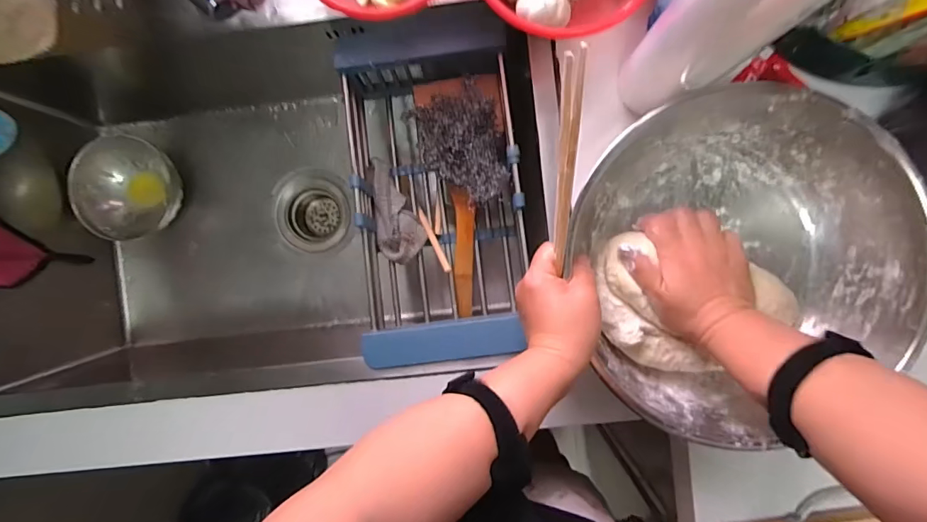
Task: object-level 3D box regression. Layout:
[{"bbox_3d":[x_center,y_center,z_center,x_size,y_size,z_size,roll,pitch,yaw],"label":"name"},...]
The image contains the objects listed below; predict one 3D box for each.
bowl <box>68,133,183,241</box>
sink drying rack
[{"bbox_3d":[-0.462,-0.100,0.630,0.131,0.069,0.138,0,91,2],"label":"bowl"},{"bbox_3d":[-0.029,-0.074,0.523,0.184,0.095,0.356,-7,91,2],"label":"sink drying rack"}]

